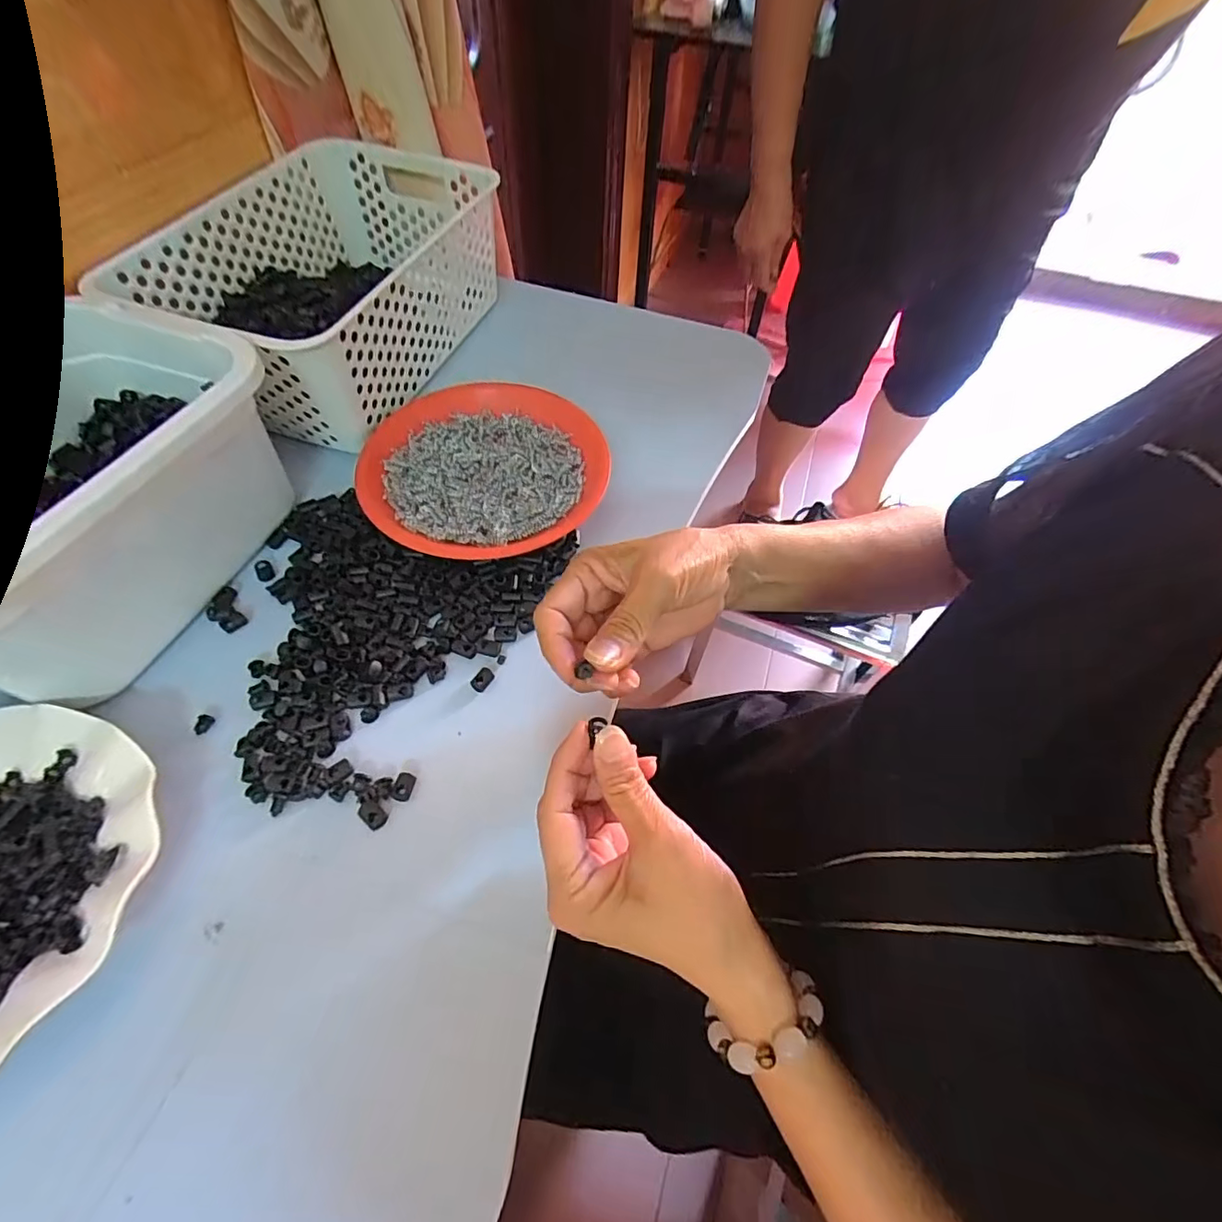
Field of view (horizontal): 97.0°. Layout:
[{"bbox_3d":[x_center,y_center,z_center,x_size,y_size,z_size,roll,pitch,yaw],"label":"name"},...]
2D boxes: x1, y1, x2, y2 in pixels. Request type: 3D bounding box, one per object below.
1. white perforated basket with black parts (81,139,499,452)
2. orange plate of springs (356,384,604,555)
[{"bbox_3d":[-0.251,-0.298,0.494,0.213,0.103,0.307,23,59,11],"label":"white perforated basket with black parts"},{"bbox_3d":[-0.103,-0.120,0.447,0.193,0.020,0.178,2,57,-3],"label":"orange plate of springs"}]

